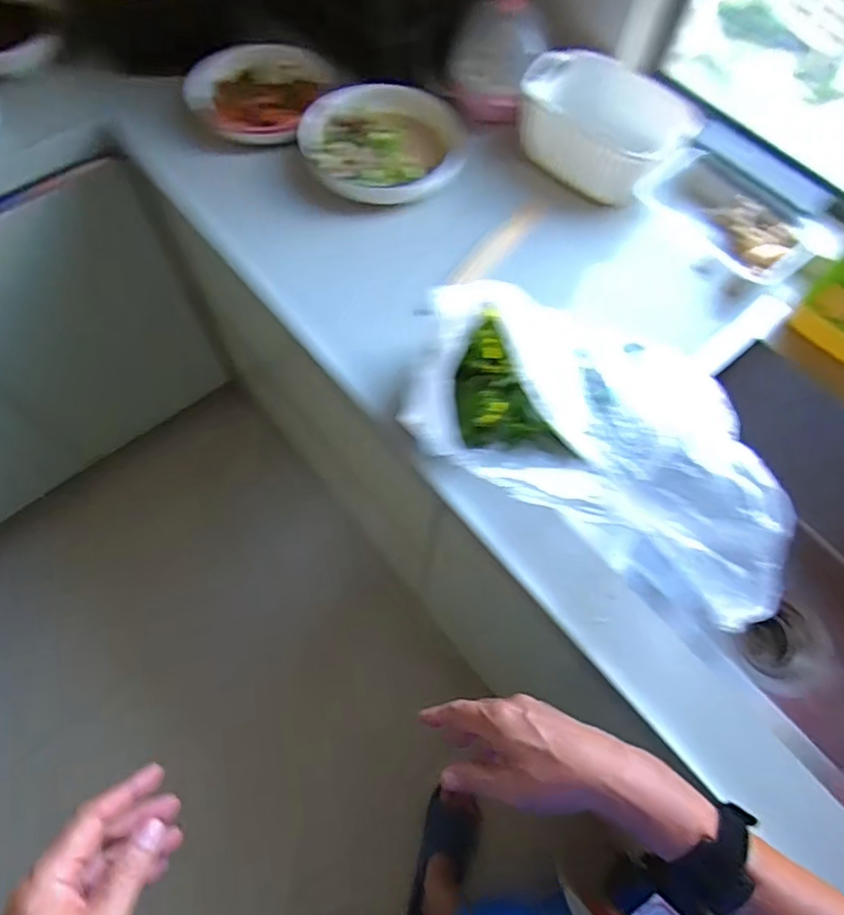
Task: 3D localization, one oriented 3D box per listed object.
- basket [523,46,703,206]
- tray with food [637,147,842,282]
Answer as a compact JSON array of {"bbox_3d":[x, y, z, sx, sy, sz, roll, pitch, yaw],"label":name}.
[{"bbox_3d":[0.252,-0.475,0.819,0.238,0.091,0.156,35,69,12],"label":"basket"},{"bbox_3d":[0.422,-0.328,0.775,0.132,0.045,0.243,-38,73,-17],"label":"tray with food"}]

